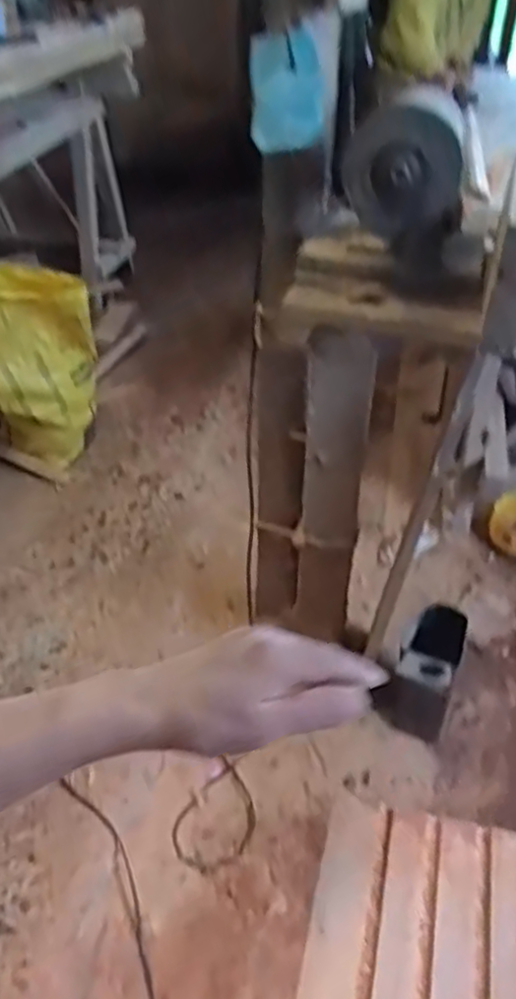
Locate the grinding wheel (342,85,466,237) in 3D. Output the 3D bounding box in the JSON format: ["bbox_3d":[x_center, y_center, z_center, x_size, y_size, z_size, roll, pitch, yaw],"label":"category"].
[{"bbox_3d":[0.174,-0.401,0.884,0.183,0.157,0.028,-13,52,39],"label":"grinding wheel"}]

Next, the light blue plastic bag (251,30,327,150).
[{"bbox_3d":[0.039,-0.561,0.996,0.107,0.135,0.101,1,39,0],"label":"light blue plastic bag"}]

